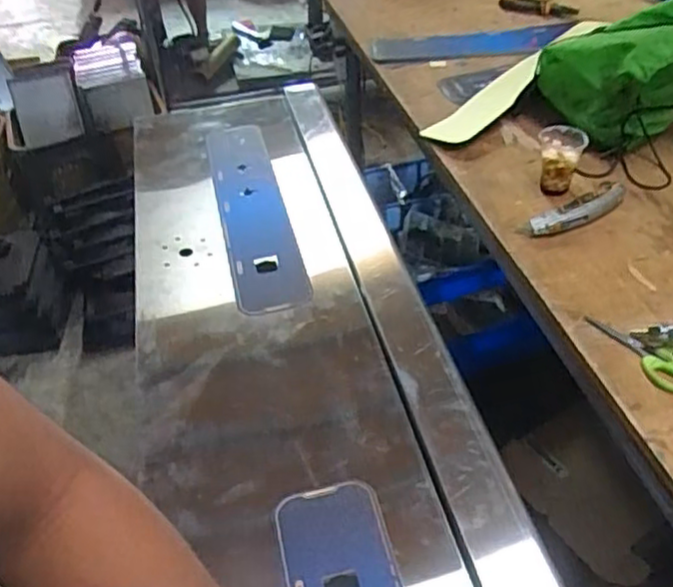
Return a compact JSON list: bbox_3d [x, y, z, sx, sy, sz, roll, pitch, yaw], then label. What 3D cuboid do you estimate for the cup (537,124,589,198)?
[{"bbox_3d":[0.314,-0.188,0.960,0.061,0.071,0.066,-3,42,3],"label":"cup"}]

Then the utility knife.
[{"bbox_3d":[0.328,-0.113,0.912,0.168,0.019,0.051,-25,45,-20],"label":"utility knife"}]

